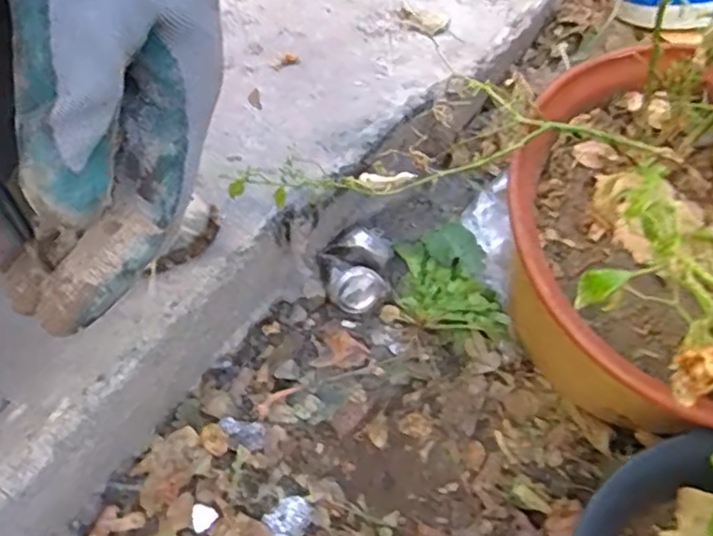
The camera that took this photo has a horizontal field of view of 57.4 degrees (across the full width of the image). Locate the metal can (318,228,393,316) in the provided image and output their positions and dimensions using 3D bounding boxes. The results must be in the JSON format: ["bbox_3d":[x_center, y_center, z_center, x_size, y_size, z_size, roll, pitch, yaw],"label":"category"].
[{"bbox_3d":[-0.002,0.009,0.746,0.081,0.080,0.070,3,52,-1],"label":"metal can"}]

